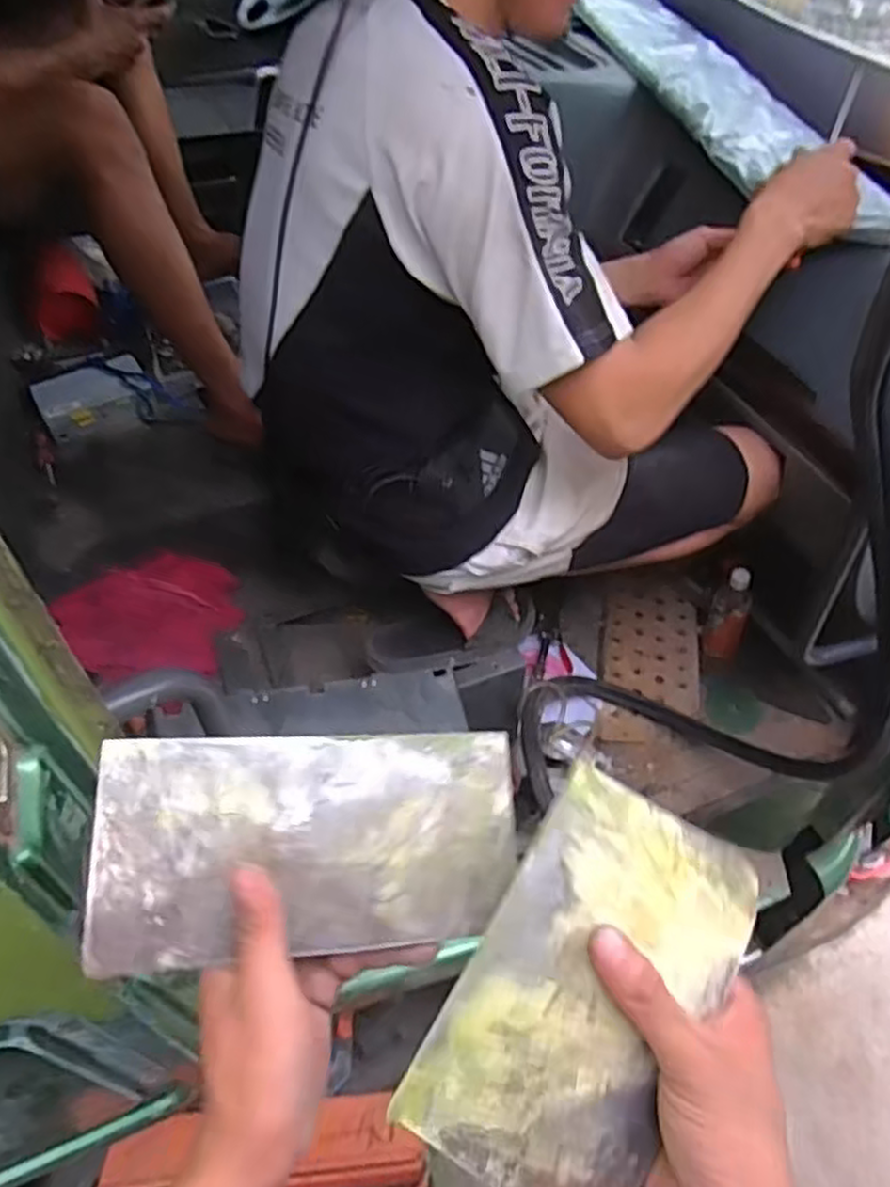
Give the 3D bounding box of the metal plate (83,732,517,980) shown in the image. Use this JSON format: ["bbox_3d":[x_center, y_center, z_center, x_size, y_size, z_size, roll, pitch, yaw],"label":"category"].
[{"bbox_3d":[-0.060,0.119,0.357,0.195,0.007,0.098,2,73,-17],"label":"metal plate"}]

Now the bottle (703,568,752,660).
[{"bbox_3d":[0.493,0.040,1.293,0.066,0.195,0.060,19,51,19],"label":"bottle"}]

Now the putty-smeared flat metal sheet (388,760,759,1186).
[{"bbox_3d":[0.064,0.175,0.328,0.101,0.004,0.168,31,75,6],"label":"putty-smeared flat metal sheet"}]

